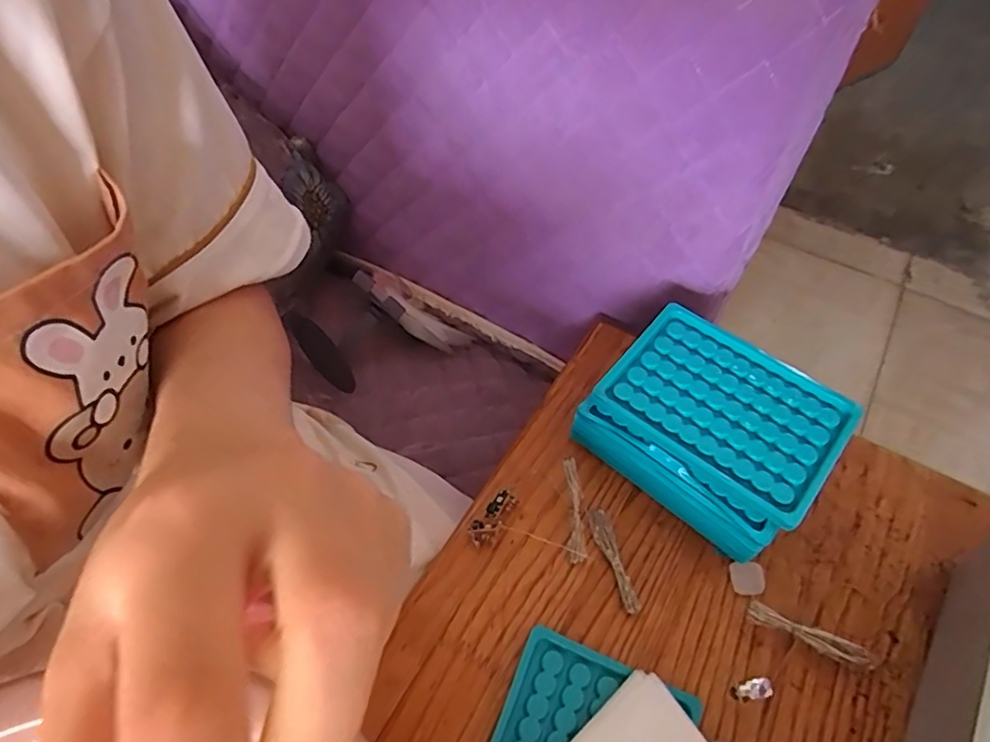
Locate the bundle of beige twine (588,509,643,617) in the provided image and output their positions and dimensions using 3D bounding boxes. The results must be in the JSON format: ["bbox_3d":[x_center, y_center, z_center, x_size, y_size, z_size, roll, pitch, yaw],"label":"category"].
[{"bbox_3d":[0.071,0.115,0.357,0.012,0.008,0.062,-12,57,-9],"label":"bundle of beige twine"}]

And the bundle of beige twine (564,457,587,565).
[{"bbox_3d":[0.049,0.085,0.360,0.009,0.007,0.062,-2,82,-2],"label":"bundle of beige twine"}]

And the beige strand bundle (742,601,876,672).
[{"bbox_3d":[0.176,0.150,0.330,0.067,0.016,0.010,23,59,15],"label":"beige strand bundle"}]

